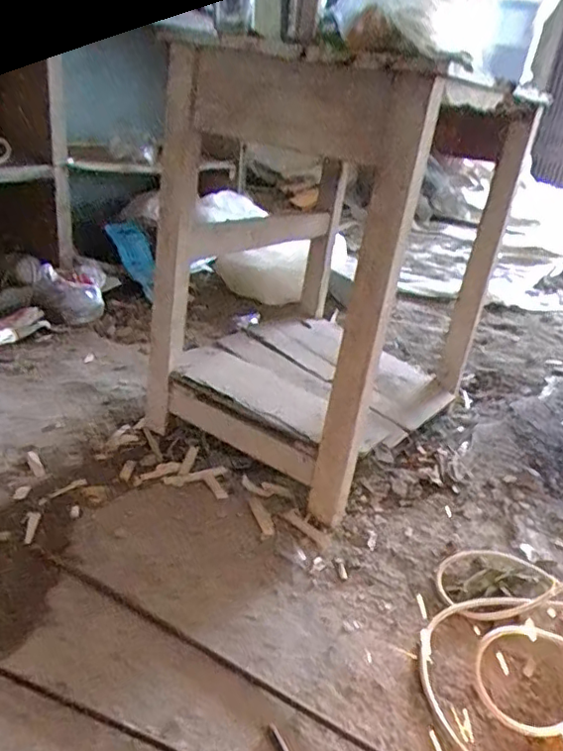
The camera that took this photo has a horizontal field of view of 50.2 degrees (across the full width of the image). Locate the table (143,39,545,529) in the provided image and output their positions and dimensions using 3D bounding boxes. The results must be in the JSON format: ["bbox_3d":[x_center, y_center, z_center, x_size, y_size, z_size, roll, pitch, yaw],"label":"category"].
[{"bbox_3d":[0.082,-0.206,1.160,0.503,0.689,0.575,21,29,25],"label":"table"}]

